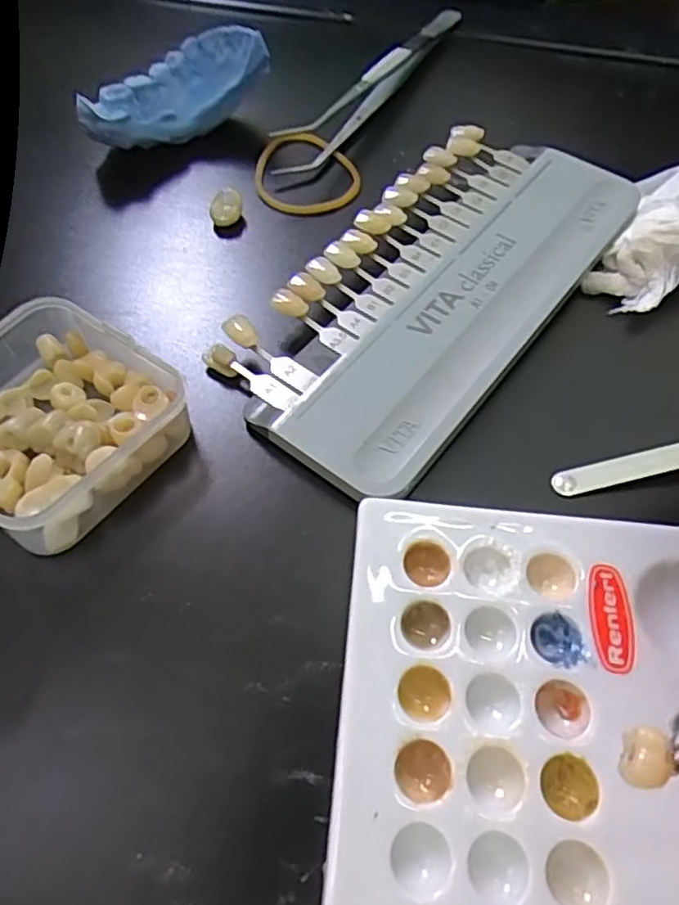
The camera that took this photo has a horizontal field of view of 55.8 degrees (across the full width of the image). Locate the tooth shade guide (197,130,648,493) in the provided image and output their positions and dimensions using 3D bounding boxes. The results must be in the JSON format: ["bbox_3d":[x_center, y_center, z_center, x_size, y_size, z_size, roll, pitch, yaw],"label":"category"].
[{"bbox_3d":[0.030,-0.051,0.196,0.067,0.016,0.145,34,62,20],"label":"tooth shade guide"}]

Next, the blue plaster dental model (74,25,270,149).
[{"bbox_3d":[-0.060,-0.129,0.235,0.068,0.031,0.023,-26,60,-17],"label":"blue plaster dental model"}]

